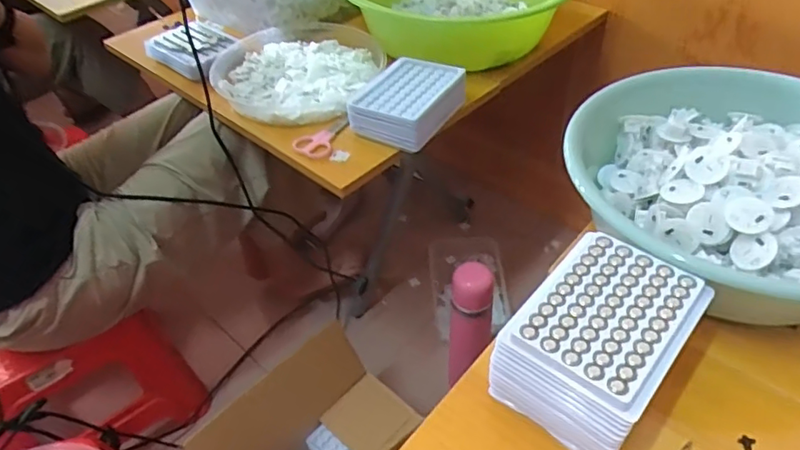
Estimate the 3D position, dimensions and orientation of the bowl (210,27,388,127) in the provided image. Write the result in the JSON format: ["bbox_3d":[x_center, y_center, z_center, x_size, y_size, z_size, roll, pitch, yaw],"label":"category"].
[{"bbox_3d":[-0.130,-0.213,0.762,0.206,0.045,0.204,-3,44,3],"label":"bowl"}]

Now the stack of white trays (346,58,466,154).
[{"bbox_3d":[0.007,-0.151,0.692,0.102,0.045,0.132,23,51,26],"label":"stack of white trays"}]

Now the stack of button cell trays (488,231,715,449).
[{"bbox_3d":[0.143,0.093,0.414,0.099,0.094,0.133,30,54,31],"label":"stack of button cell trays"}]

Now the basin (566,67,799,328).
[{"bbox_3d":[0.299,-0.033,0.504,0.292,0.096,0.234,3,45,9],"label":"basin"}]

